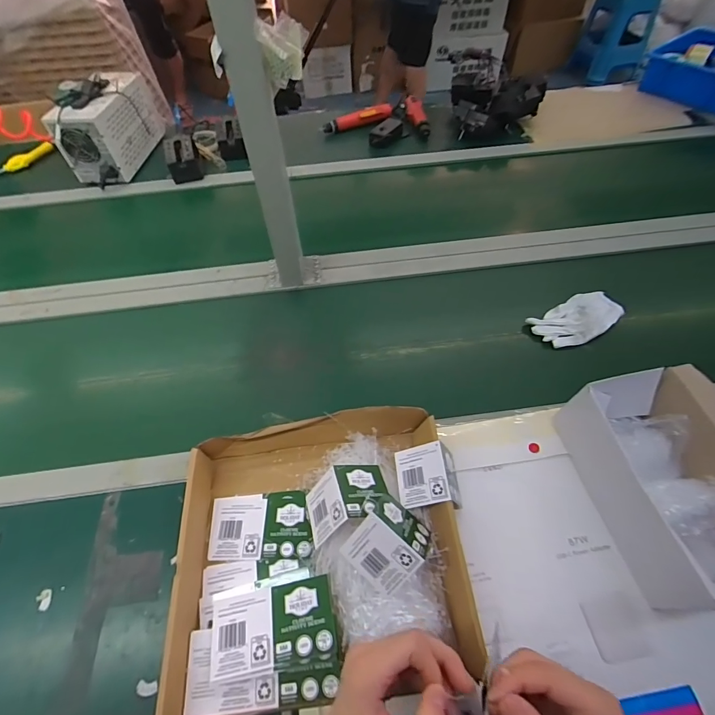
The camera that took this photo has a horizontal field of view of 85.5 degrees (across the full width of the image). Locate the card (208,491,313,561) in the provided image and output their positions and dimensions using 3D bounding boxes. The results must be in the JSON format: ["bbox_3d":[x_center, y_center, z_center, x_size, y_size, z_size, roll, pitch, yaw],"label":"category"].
[{"bbox_3d":[-0.120,0.208,0.480,0.127,0.006,0.075,-5,56,3],"label":"card"}]

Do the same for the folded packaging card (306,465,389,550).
[{"bbox_3d":[-0.013,0.167,0.463,0.101,0.064,0.065,-21,57,-13],"label":"folded packaging card"}]

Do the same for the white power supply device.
[{"bbox_3d":[-0.616,-0.582,0.962,0.122,0.168,0.273,7,56,7],"label":"white power supply device"}]

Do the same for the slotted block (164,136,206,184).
[{"bbox_3d":[-0.426,-0.484,0.943,0.073,0.073,0.087,-17,57,-10],"label":"slotted block"}]

